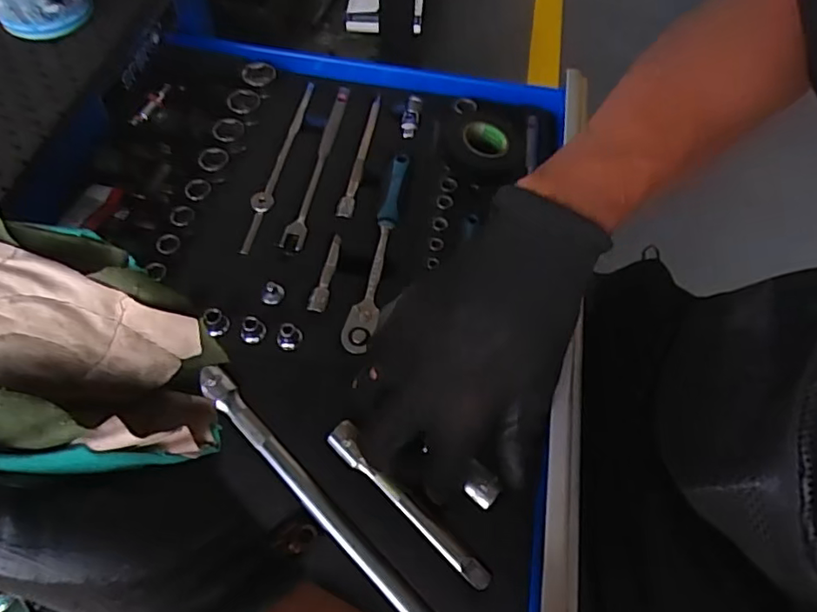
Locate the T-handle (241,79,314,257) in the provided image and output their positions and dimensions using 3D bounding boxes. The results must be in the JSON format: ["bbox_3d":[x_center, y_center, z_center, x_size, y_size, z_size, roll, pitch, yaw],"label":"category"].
[{"bbox_3d":[-0.107,-0.118,0.471,0.015,0.020,0.186,9,57,2],"label":"T-handle"}]

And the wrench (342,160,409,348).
[{"bbox_3d":[-0.020,-0.046,0.431,0.019,0.021,0.181,12,57,4],"label":"wrench"}]

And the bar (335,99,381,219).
[{"bbox_3d":[-0.041,-0.126,0.478,0.013,0.016,0.134,10,57,2],"label":"bar"}]

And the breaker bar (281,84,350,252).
[{"bbox_3d":[-0.075,-0.119,0.472,0.017,0.019,0.179,10,57,2],"label":"breaker bar"}]

